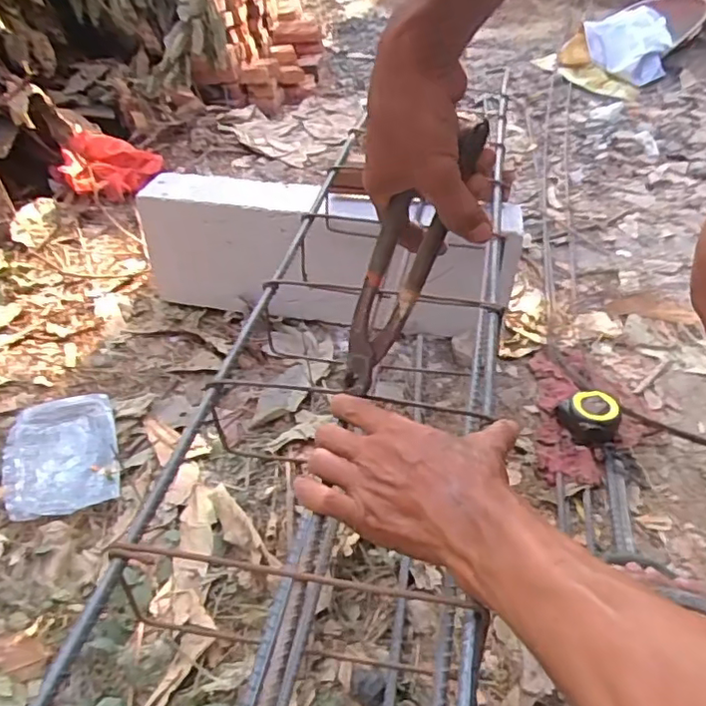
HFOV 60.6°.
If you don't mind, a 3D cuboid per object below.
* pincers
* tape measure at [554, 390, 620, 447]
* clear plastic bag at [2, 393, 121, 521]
[{"bbox_3d":[0.035,-0.070,0.457,0.048,0.212,0.023,25,20,5],"label":"pincers"},{"bbox_3d":[0.319,0.090,0.821,0.065,0.053,0.066,-1,38,1],"label":"tape measure"},{"bbox_3d":[-0.383,0.129,0.793,0.133,0.020,0.190,-12,42,-16],"label":"clear plastic bag"}]

